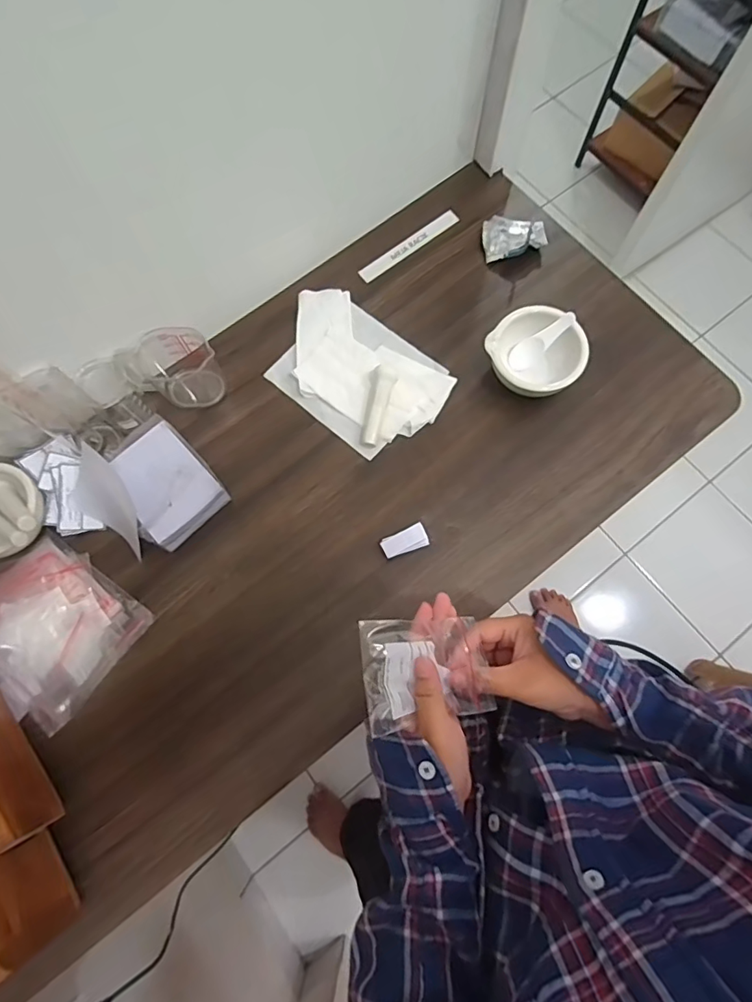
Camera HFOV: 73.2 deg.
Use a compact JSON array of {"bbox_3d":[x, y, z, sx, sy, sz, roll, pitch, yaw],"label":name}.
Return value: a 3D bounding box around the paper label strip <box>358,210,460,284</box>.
[{"bbox_3d":[0.041,-0.318,0.633,0.143,0.004,0.021,-36,85,-5],"label":"paper label strip"}]

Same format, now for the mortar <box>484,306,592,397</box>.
[{"bbox_3d":[0.174,-0.156,0.552,0.095,0.058,0.087,0,74,1],"label":"mortar"}]

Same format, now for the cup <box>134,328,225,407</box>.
[{"bbox_3d":[-0.215,-0.147,0.562,0.071,0.072,0.056,-1,74,1],"label":"cup"}]

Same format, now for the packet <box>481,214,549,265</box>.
[{"bbox_3d":[0.168,-0.316,0.610,0.074,0.031,0.053,-6,74,0],"label":"packet"}]

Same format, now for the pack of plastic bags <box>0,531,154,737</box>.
[{"bbox_3d":[-0.322,0.127,0.502,0.143,0.038,0.136,35,78,11],"label":"pack of plastic bags"}]

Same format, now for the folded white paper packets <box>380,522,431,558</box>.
[{"bbox_3d":[0.030,0.044,0.526,0.047,0.017,0.024,-25,75,-5],"label":"folded white paper packets"}]

